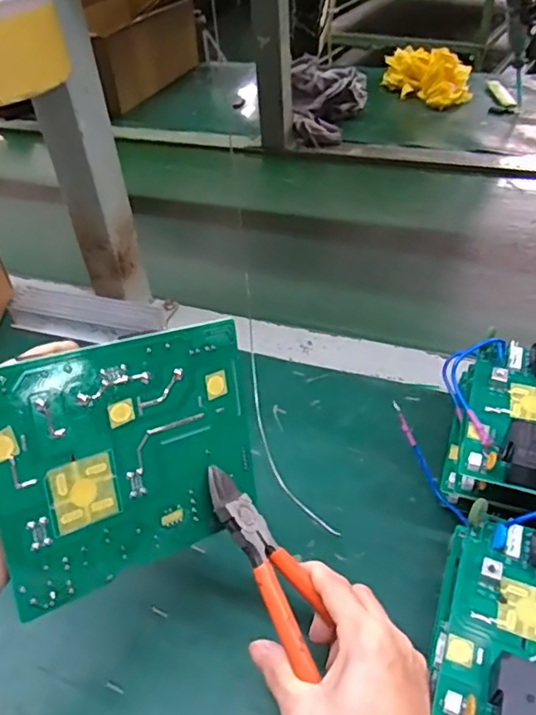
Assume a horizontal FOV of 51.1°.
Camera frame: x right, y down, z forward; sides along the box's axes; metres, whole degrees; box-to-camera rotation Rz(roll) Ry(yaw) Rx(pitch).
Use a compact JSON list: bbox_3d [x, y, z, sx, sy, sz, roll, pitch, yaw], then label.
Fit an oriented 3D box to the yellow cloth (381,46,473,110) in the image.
[{"bbox_3d":[0.285,-0.503,0.999,0.086,0.072,0.168,-24,45,-20],"label":"yellow cloth"}]

